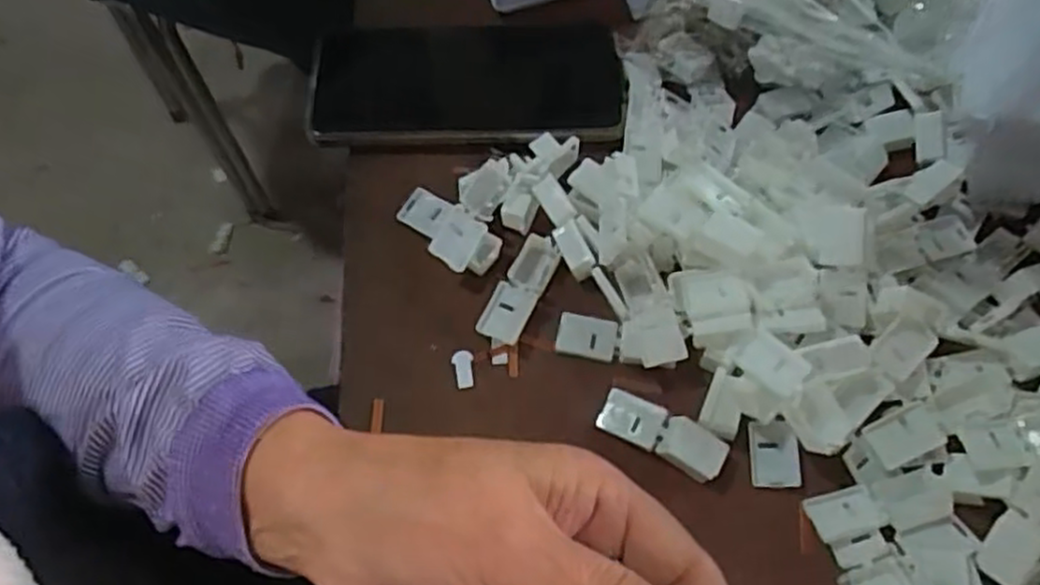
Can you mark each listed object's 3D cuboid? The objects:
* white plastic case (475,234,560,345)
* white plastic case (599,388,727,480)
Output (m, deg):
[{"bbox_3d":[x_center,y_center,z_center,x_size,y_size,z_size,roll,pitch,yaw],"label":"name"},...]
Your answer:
[{"bbox_3d":[0.000,-0.002,0.354,0.020,0.008,0.057,24,68,13],"label":"white plastic case"},{"bbox_3d":[0.061,0.061,0.320,0.054,0.011,0.019,28,68,15],"label":"white plastic case"}]

